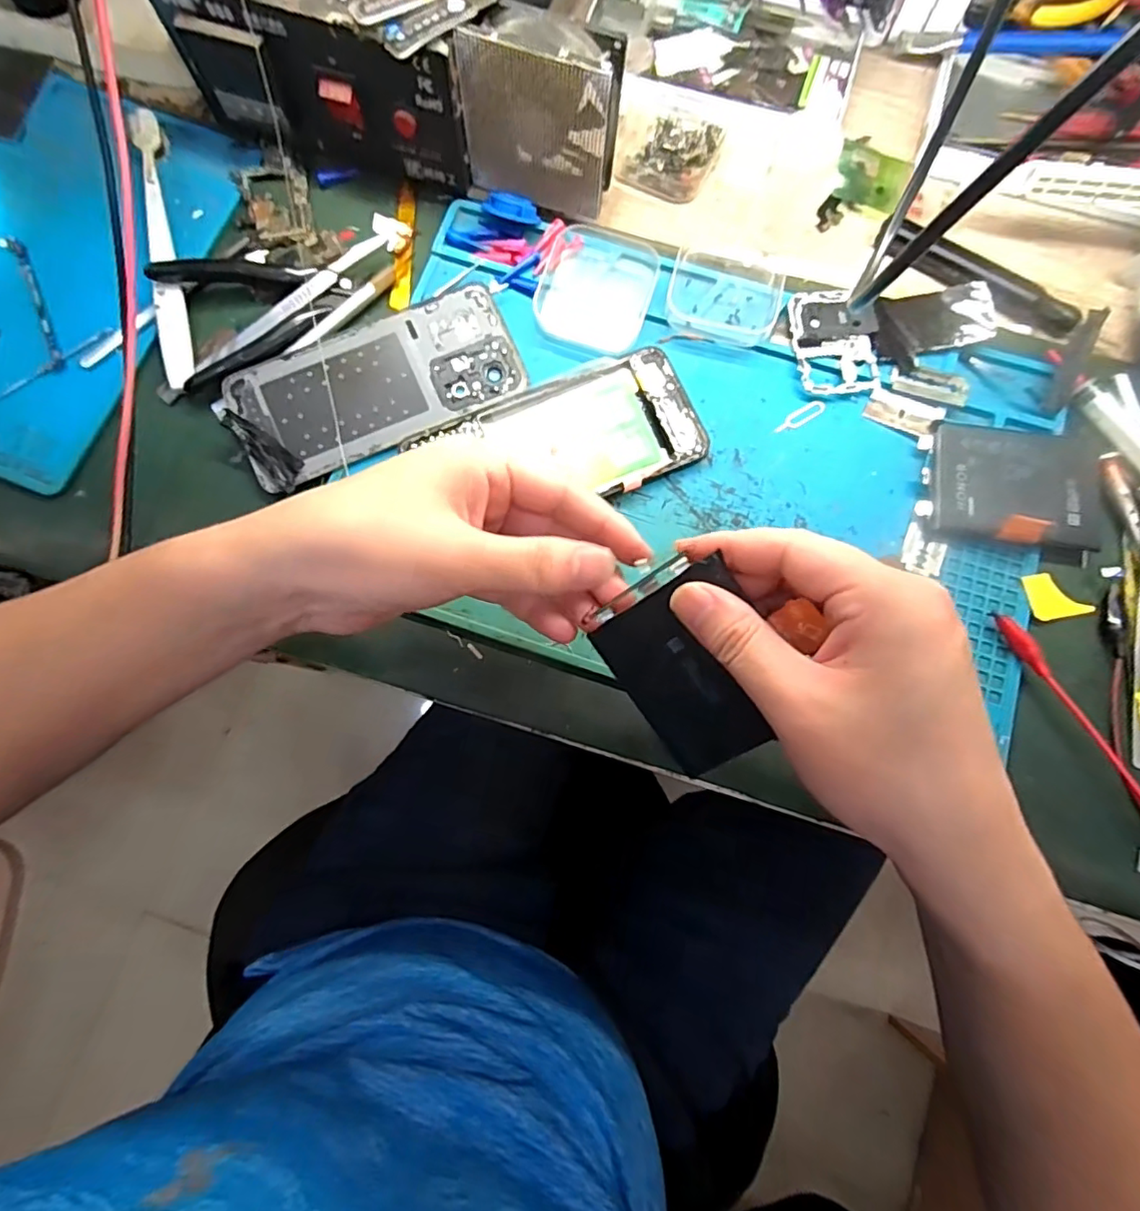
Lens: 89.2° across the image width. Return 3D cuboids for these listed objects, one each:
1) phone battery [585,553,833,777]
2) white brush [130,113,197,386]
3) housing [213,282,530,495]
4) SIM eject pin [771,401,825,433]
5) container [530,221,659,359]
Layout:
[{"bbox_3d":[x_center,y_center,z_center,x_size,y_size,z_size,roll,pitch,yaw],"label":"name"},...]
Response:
[{"bbox_3d":[0.051,0.025,0.233,0.063,0.004,0.080,-34,90,24],"label":"phone battery"},{"bbox_3d":[-0.239,-0.210,0.339,0.015,0.017,0.179,-12,80,-2],"label":"white brush"},{"bbox_3d":[-0.108,-0.123,0.324,0.159,0.008,0.077,-28,81,-5],"label":"housing"},{"bbox_3d":[0.130,-0.107,0.328,0.034,0.004,0.010,-31,86,-6],"label":"SIM eject pin"},{"bbox_3d":[0.015,-0.184,0.335,0.064,0.018,0.074,15,80,2],"label":"container"}]

